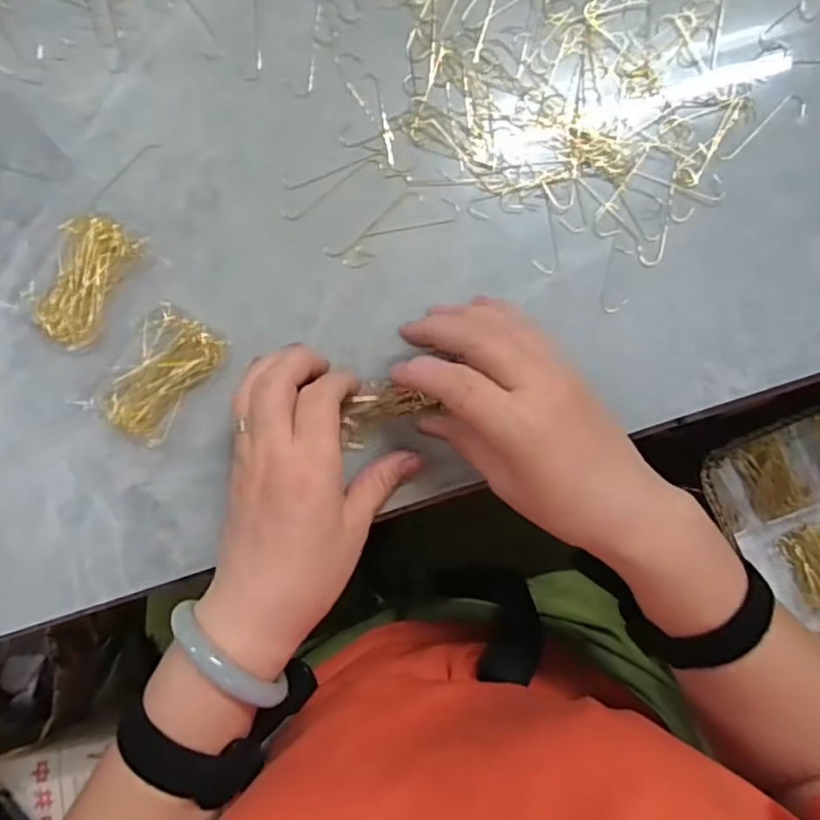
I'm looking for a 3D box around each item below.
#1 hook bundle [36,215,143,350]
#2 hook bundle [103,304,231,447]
[{"bbox_3d":[-0.178,-0.070,0.356,0.038,0.013,0.069,26,84,2],"label":"hook bundle"},{"bbox_3d":[-0.134,-0.018,0.356,0.045,0.013,0.068,28,84,2],"label":"hook bundle"}]

